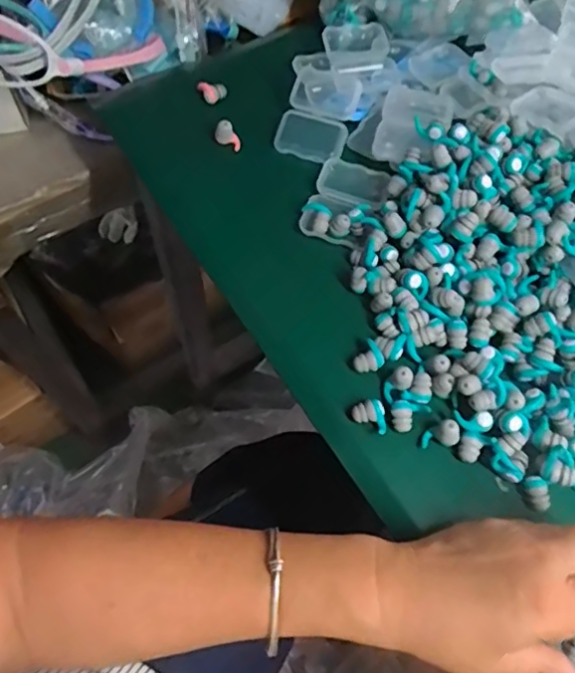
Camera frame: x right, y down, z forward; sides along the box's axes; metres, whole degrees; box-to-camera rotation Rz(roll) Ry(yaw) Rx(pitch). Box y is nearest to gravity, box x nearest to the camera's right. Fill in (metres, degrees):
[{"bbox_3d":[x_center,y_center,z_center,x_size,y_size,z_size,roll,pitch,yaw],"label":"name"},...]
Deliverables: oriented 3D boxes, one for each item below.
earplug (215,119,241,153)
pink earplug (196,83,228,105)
[{"bbox_3d":[-0.047,-0.161,0.448,0.021,0.018,0.011,24,65,9],"label":"earplug"},{"bbox_3d":[-0.063,-0.203,0.471,0.024,0.013,0.014,-8,64,-7],"label":"pink earplug"}]

